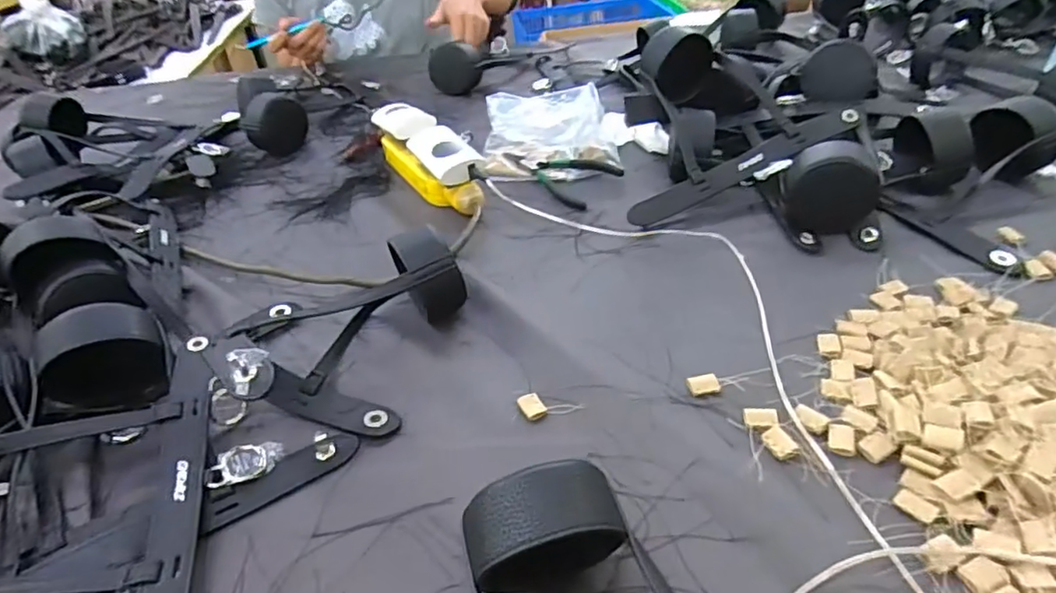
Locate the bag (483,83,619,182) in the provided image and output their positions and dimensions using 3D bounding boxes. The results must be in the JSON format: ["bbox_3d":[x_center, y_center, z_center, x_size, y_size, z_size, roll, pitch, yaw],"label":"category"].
[{"bbox_3d":[0.025,-0.194,0.696,0.154,0.061,0.109,-4,38,3],"label":"bag"}]

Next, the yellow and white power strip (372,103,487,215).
[{"bbox_3d":[-0.115,-0.165,0.684,0.054,0.057,0.225,-24,42,-22],"label":"yellow and white power strip"}]

